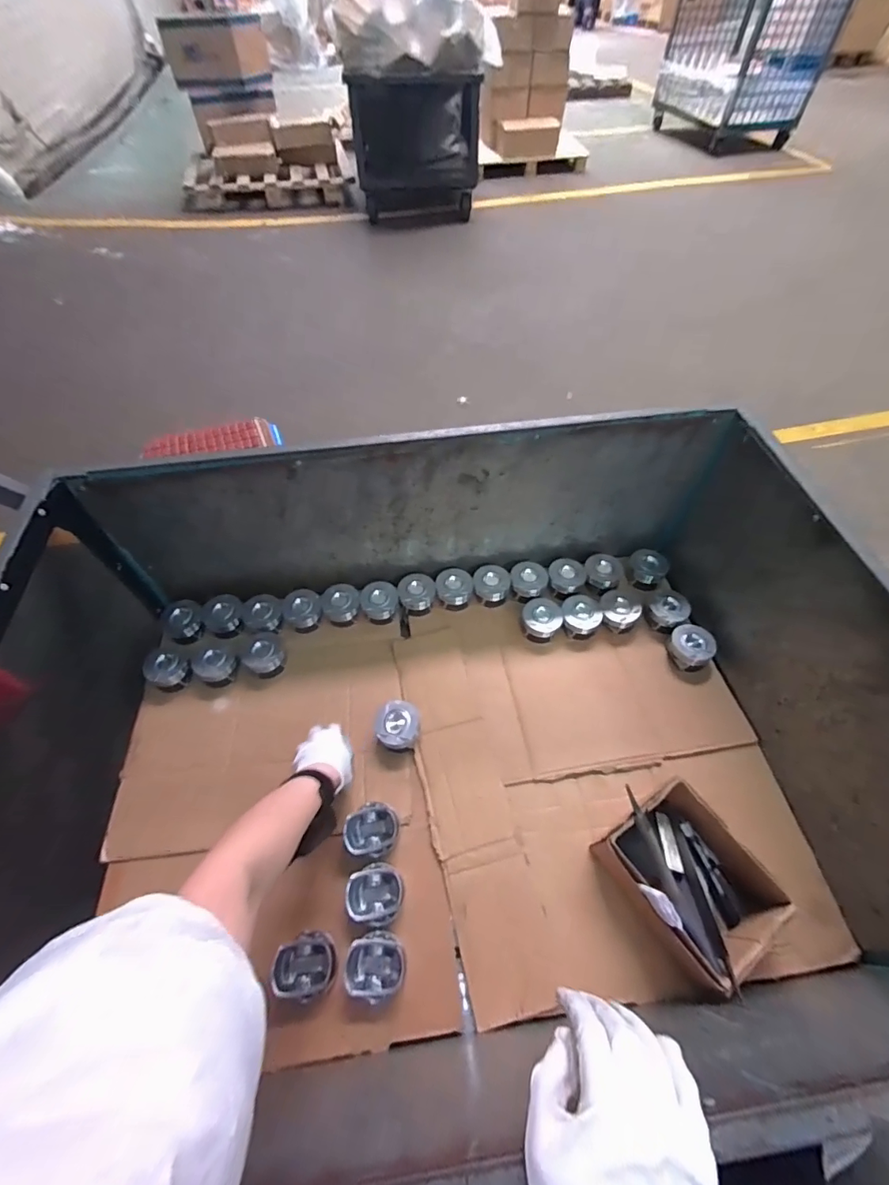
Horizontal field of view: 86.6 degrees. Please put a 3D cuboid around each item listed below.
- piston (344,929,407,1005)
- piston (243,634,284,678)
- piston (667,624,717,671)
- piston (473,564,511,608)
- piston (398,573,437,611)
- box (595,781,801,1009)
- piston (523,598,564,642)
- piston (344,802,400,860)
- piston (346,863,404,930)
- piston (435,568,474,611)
[{"bbox_3d":[-0.088,0.478,0.605,0.071,0.045,0.070,-1,55,1],"label":"piston"},{"bbox_3d":[-0.339,0.119,0.887,0.070,0.058,0.080,-35,61,-21],"label":"piston"},{"bbox_3d":[0.454,0.101,0.870,0.079,0.053,0.071,39,63,25],"label":"piston"},{"bbox_3d":[0.096,-0.013,0.962,0.075,0.058,0.066,8,54,7],"label":"piston"},{"bbox_3d":[-0.055,-0.002,0.946,0.074,0.041,0.075,5,55,5],"label":"piston"},{"bbox_3d":[0.323,0.373,0.637,0.166,0.088,0.190,-34,60,-22],"label":"box"},{"bbox_3d":[0.190,0.050,0.919,0.077,0.045,0.085,16,56,12],"label":"piston"},{"bbox_3d":[-0.106,0.349,0.695,0.074,0.042,0.076,22,58,16],"label":"piston"},{"bbox_3d":[-0.094,0.413,0.645,0.070,0.038,0.069,-1,55,1],"label":"piston"},{"bbox_3d":[0.021,-0.007,0.947,0.072,0.045,0.070,-1,55,1],"label":"piston"}]

